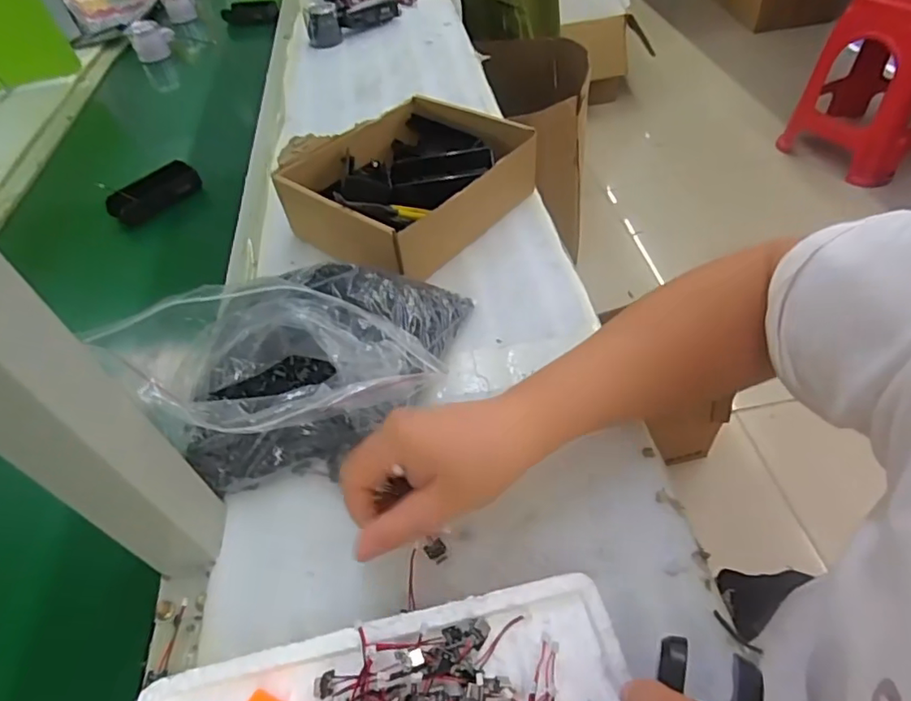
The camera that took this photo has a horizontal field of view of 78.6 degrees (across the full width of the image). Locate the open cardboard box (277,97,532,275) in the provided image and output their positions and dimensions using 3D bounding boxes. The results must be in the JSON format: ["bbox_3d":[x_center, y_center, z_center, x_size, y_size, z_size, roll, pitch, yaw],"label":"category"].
[{"bbox_3d":[-0.047,-0.176,0.569,0.175,0.077,0.217,31,60,30],"label":"open cardboard box"}]

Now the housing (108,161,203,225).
[{"bbox_3d":[-0.365,-0.190,0.675,0.105,0.037,0.041,-32,52,-19],"label":"housing"}]

